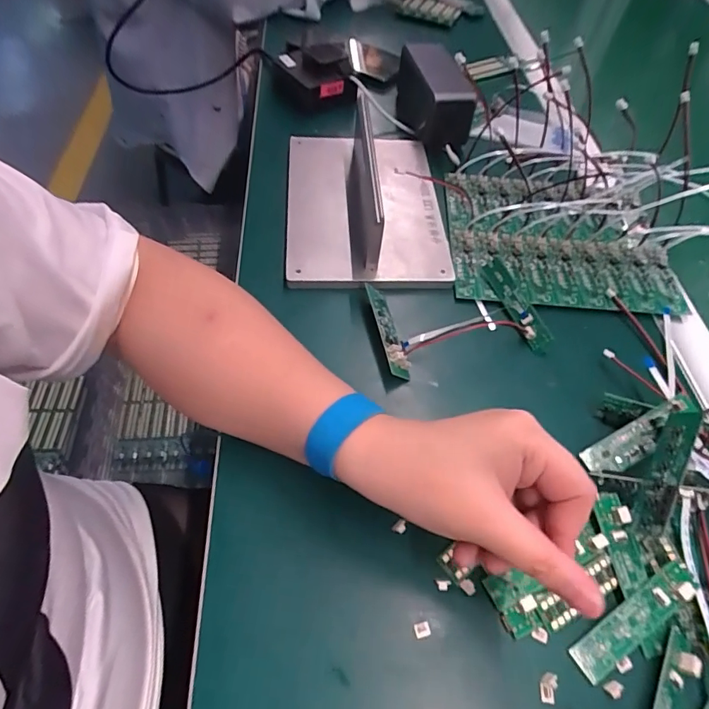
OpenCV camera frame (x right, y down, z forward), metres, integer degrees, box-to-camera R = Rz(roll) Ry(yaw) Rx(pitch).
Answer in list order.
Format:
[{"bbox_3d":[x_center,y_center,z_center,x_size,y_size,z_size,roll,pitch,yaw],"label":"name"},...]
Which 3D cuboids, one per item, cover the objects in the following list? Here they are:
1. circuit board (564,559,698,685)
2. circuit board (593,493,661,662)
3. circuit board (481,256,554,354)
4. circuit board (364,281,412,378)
[{"bbox_3d":[0.152,0.143,0.250,0.081,0.007,0.018,-33,64,-10],"label":"circuit board"},{"bbox_3d":[0.157,0.122,0.261,0.017,0.007,0.082,-8,65,-2],"label":"circuit board"},{"bbox_3d":[0.129,-0.042,0.370,0.018,0.013,0.089,-33,63,16],"label":"circuit board"},{"bbox_3d":[0.024,-0.020,0.346,0.016,0.011,0.080,-10,57,-12],"label":"circuit board"}]

